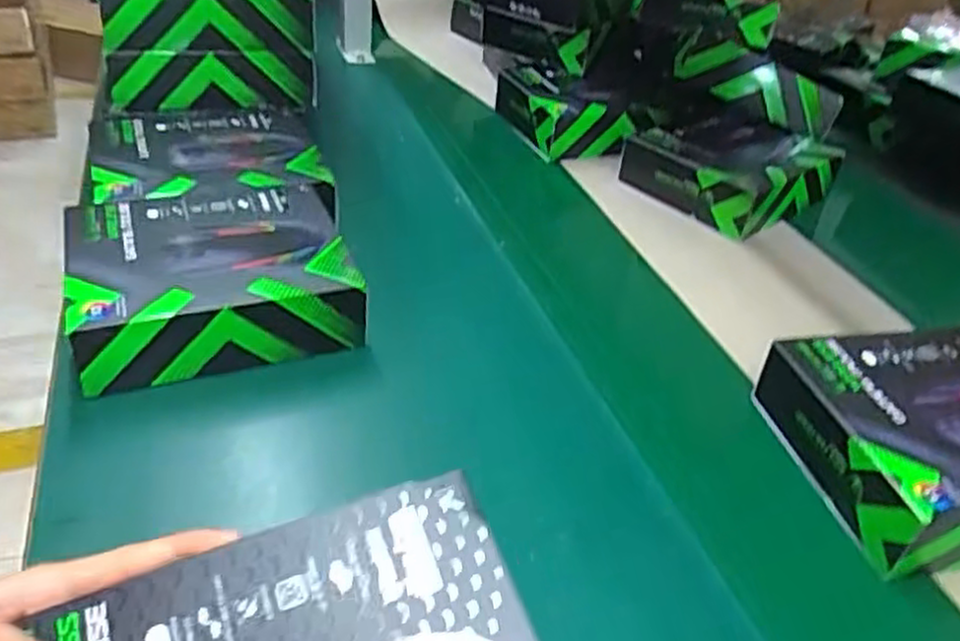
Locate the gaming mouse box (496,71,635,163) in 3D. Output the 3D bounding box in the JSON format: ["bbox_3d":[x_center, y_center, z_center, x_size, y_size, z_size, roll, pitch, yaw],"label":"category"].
[{"bbox_3d":[0.093,-0.245,0.883,0.100,0.060,0.154,-8,38,-18],"label":"gaming mouse box"}]

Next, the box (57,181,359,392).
[{"bbox_3d":[-0.190,-0.031,0.537,0.180,0.055,0.147,-9,39,-21],"label":"box"}]

